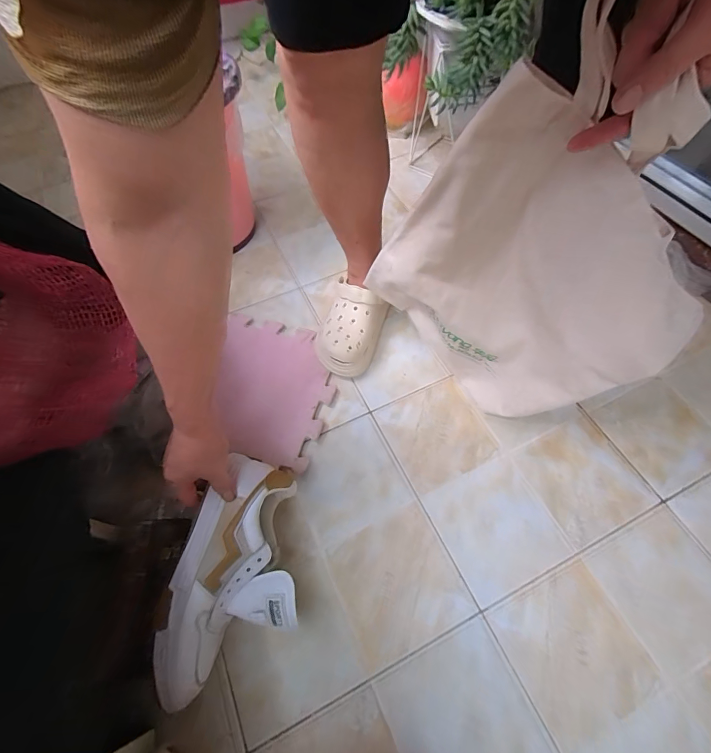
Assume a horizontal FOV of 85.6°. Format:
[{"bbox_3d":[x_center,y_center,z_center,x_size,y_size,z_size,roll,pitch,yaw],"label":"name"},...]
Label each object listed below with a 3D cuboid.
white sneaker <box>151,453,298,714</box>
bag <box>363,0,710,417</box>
[{"bbox_3d":[-0.134,0.217,0.439,0.126,0.081,0.229,-5,61,0],"label":"white sneaker"},{"bbox_3d":[0.190,-0.136,0.415,0.318,0.419,0.134,37,69,21],"label":"bag"}]

